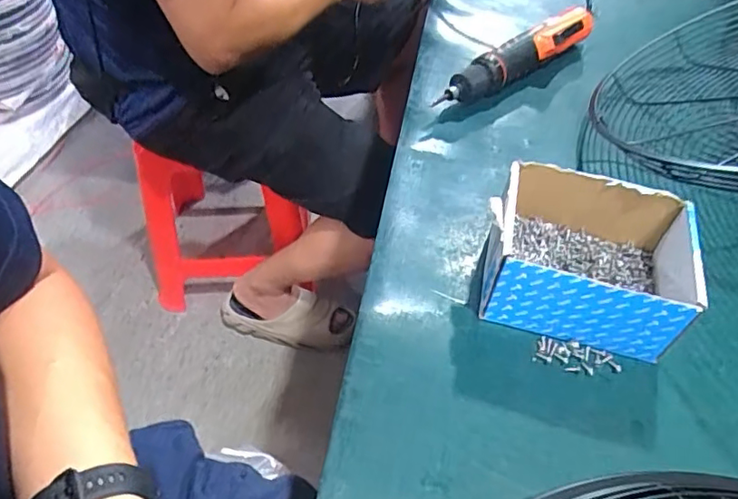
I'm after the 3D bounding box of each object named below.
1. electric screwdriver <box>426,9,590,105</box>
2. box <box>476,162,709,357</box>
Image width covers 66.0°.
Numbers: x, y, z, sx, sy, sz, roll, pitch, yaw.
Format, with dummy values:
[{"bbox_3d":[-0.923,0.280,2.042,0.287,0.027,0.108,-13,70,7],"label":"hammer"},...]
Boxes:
[{"bbox_3d":[0.164,-0.211,0.630,0.241,0.052,0.033,-32,57,-27],"label":"electric screwdriver"},{"bbox_3d":[0.159,0.006,0.425,0.143,0.073,0.108,14,50,9],"label":"box"}]

